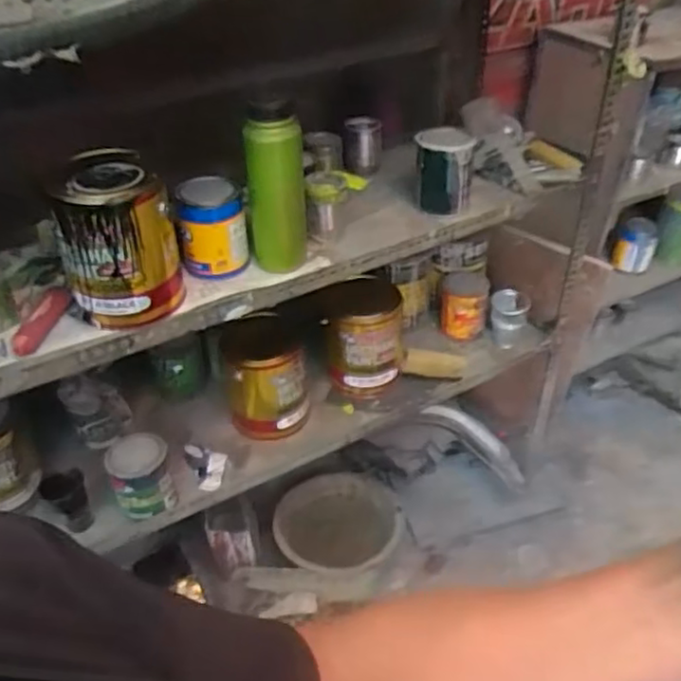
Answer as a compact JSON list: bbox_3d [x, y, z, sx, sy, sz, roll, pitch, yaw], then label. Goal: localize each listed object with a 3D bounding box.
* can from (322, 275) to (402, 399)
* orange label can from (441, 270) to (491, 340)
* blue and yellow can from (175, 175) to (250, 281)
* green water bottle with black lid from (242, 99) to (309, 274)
[{"bbox_3d":[0.060,-0.014,1.409,0.174,0.205,0.174,-1,37,0],"label":"can"},{"bbox_3d":[0.290,-0.084,1.547,0.106,0.128,0.098,-1,37,0],"label":"orange label can"},{"bbox_3d":[-0.195,-0.176,1.037,0.091,0.132,0.090,5,38,7],"label":"blue and yellow can"},{"bbox_3d":[-0.100,-0.231,1.026,0.091,0.262,0.073,-4,38,-4],"label":"green water bottle with black lid"}]

